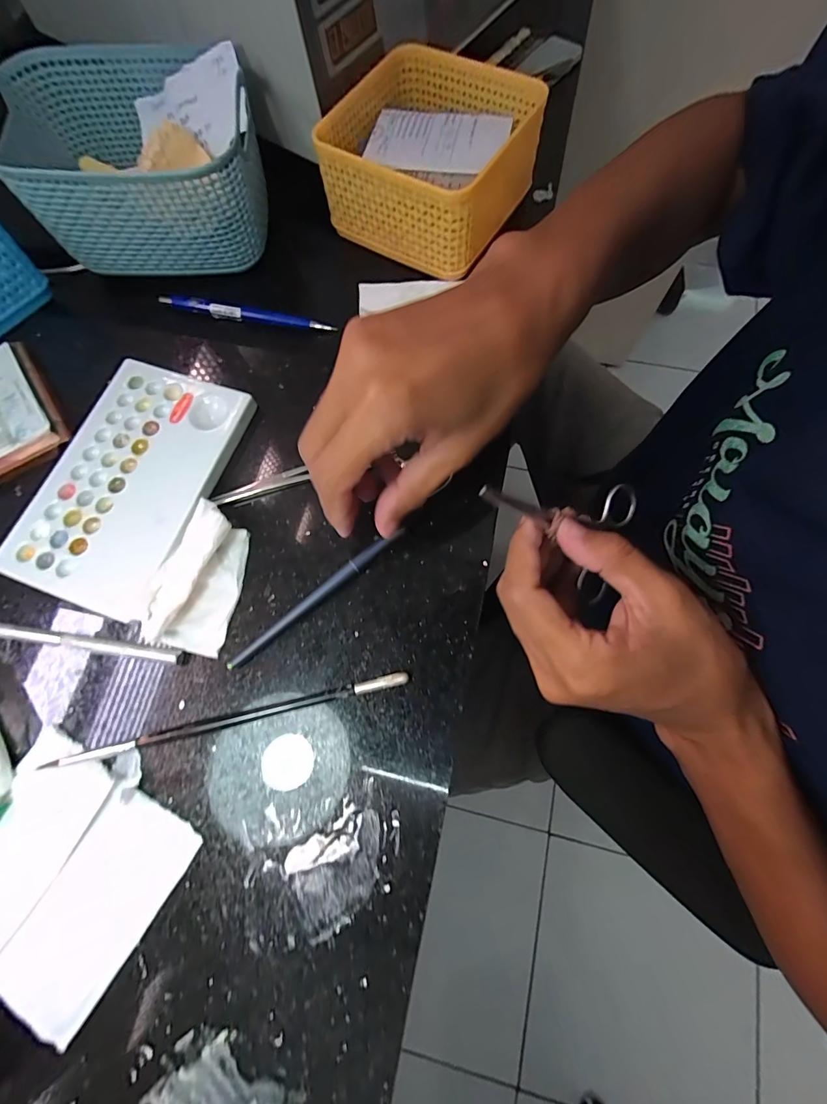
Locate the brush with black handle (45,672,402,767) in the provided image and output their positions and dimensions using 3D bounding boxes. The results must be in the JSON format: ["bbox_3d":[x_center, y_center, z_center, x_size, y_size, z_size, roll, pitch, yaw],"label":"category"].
[{"bbox_3d":[-0.094,0.087,0.219,0.184,0.007,0.006,-13,72,-3],"label":"brush with black handle"}]

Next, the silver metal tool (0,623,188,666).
[{"bbox_3d":[-0.183,0.050,0.231,0.117,0.010,0.008,7,73,4],"label":"silver metal tool"}]

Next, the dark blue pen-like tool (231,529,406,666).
[{"bbox_3d":[-0.053,0.024,0.237,0.116,0.005,0.007,-39,78,-10],"label":"dark blue pen-like tool"}]

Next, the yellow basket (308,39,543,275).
[{"bbox_3d":[0.013,-0.297,0.321,0.130,0.061,0.129,32,76,11],"label":"yellow basket"}]

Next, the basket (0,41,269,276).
[{"bbox_3d":[-0.198,-0.277,0.314,0.167,0.087,0.123,-3,72,0],"label":"basket"}]

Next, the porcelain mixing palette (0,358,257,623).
[{"bbox_3d":[-0.172,-0.045,0.256,0.099,0.009,0.152,19,74,7],"label":"porcelain mixing palette"}]

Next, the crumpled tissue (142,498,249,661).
[{"bbox_3d":[-0.120,0.013,0.235,0.042,0.018,0.078,12,73,5],"label":"crumpled tissue"}]

